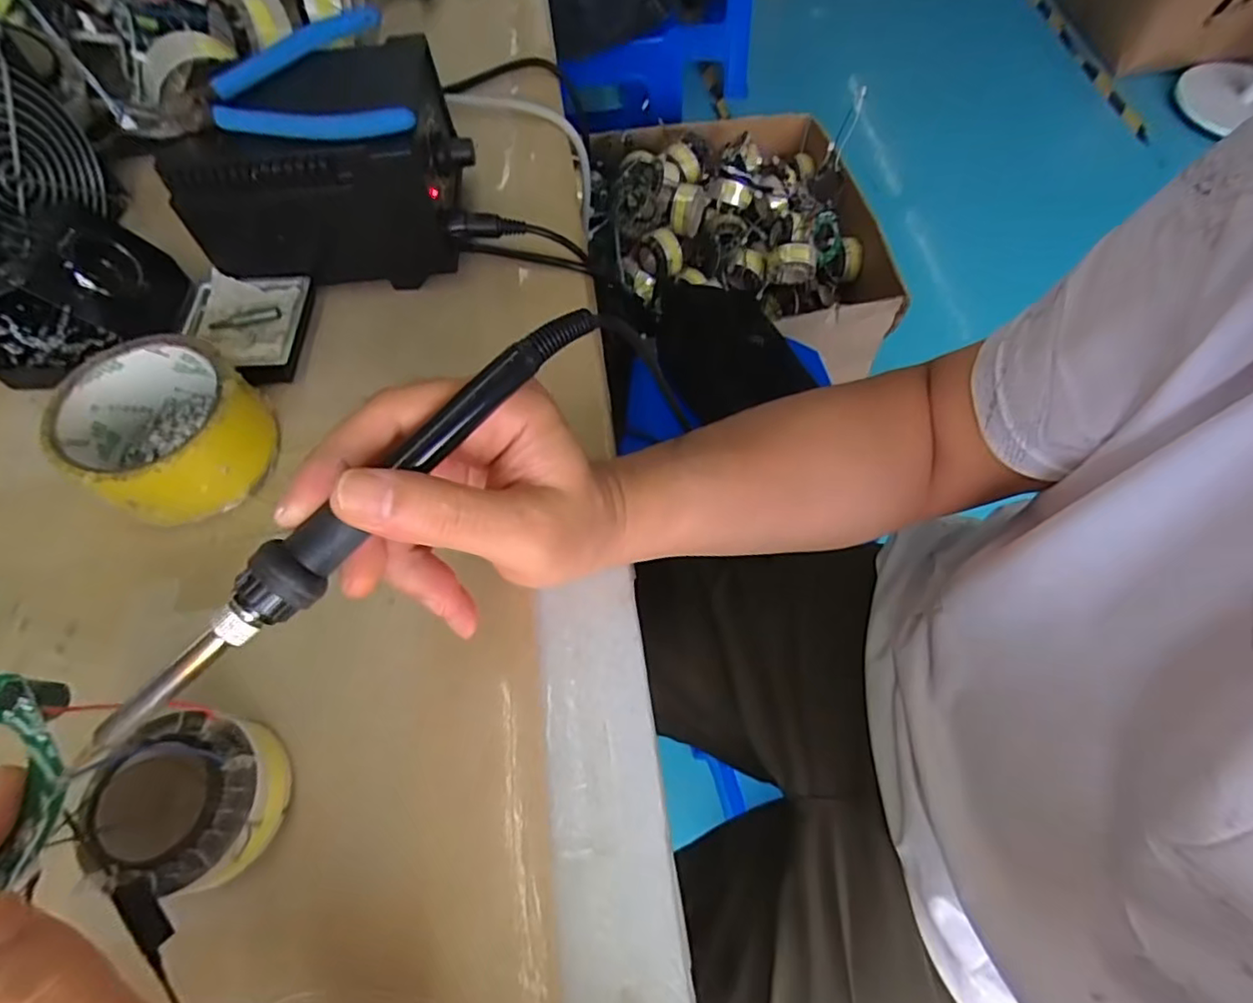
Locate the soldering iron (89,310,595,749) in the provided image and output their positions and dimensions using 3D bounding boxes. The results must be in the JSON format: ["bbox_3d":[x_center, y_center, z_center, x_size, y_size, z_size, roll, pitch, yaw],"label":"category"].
[{"bbox_3d":[-0.080,0.000,0.193,0.017,0.017,0.191,40,76,18],"label":"soldering iron"}]

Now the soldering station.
[{"bbox_3d":[-0.171,-0.195,0.359,0.148,0.098,0.094,-4,65,-1],"label":"soldering station"}]

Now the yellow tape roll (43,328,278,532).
[{"bbox_3d":[-0.233,-0.037,0.310,0.085,0.046,0.084,0,65,1],"label":"yellow tape roll"}]

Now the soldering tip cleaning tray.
[{"bbox_3d":[-0.225,-0.101,0.357,0.071,0.018,0.072,-3,65,-1],"label":"soldering tip cleaning tray"}]

